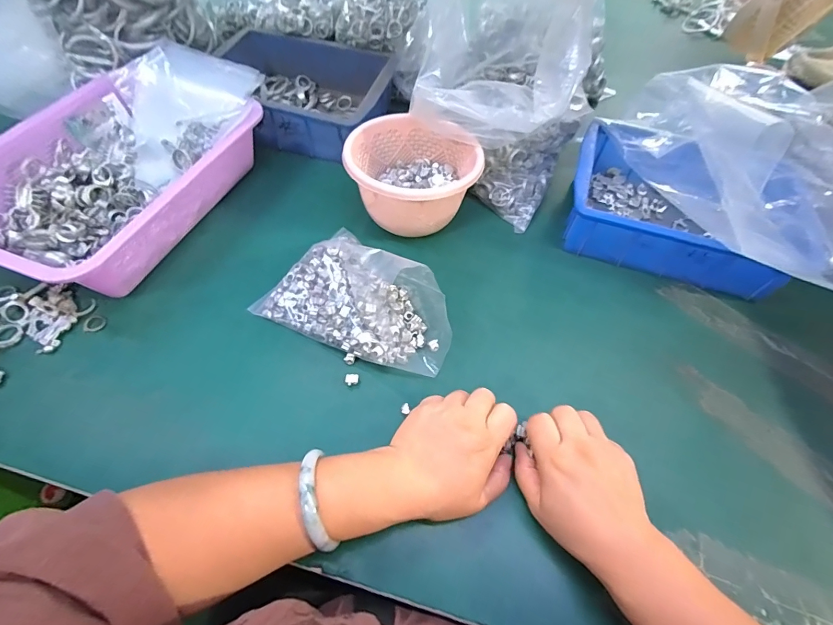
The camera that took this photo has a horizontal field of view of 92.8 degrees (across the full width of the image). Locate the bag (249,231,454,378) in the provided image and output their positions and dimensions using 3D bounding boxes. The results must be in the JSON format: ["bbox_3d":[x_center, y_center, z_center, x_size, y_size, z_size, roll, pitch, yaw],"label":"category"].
[{"bbox_3d":[-0.051,-0.016,0.413,0.190,0.041,0.120,23,60,10],"label":"bag"}]

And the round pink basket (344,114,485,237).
[{"bbox_3d":[-0.004,-0.150,0.466,0.141,0.093,0.132,2,59,-3],"label":"round pink basket"}]

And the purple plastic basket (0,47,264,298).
[{"bbox_3d":[-0.329,-0.166,0.460,0.221,0.096,0.331,19,60,10],"label":"purple plastic basket"}]

